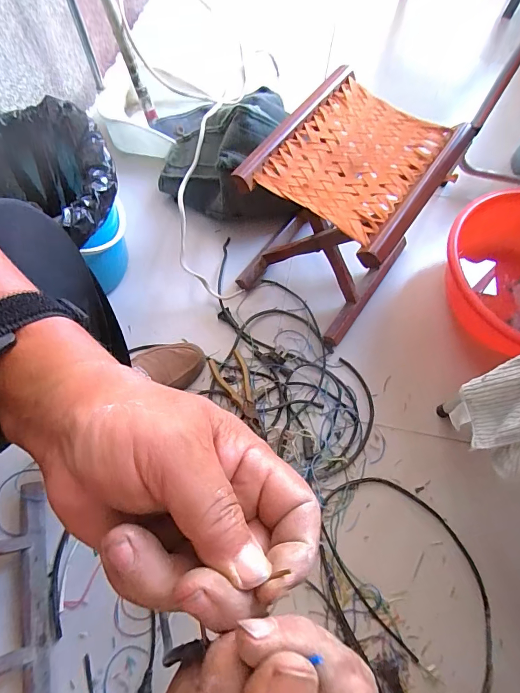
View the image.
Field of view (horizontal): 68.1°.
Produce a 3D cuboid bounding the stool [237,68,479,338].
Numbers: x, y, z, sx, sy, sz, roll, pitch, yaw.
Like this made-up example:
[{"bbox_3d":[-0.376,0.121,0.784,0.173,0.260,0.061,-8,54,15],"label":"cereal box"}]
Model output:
[{"bbox_3d":[0.136,-0.225,0.701,0.248,0.303,0.282,35,70,12],"label":"stool"}]

